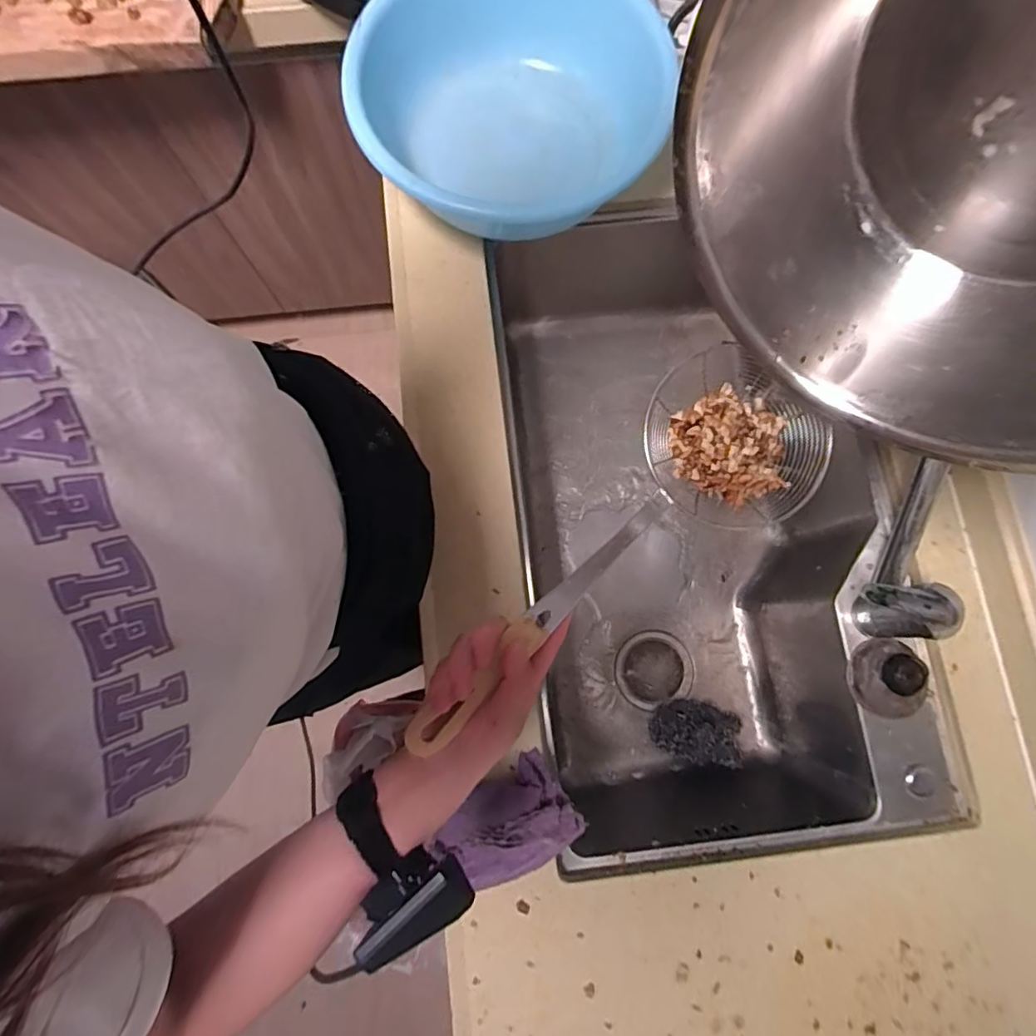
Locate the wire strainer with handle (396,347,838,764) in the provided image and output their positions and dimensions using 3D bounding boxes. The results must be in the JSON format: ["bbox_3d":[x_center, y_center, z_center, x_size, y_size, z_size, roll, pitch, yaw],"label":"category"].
[{"bbox_3d":[0.086,0.017,0.423,0.400,0.043,0.142,-40,81,-21],"label":"wire strainer with handle"}]

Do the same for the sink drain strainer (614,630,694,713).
[{"bbox_3d":[0.193,0.217,0.798,0.109,0.014,0.101,0,77,-1],"label":"sink drain strainer"}]

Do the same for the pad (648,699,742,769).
[{"bbox_3d":[0.247,0.291,0.755,0.118,0.050,0.079,7,77,1],"label":"pad"}]

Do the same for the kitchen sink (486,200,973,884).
[{"bbox_3d":[0.228,0.006,0.740,0.426,0.258,0.730,-4,78,-2],"label":"kitchen sink"}]

